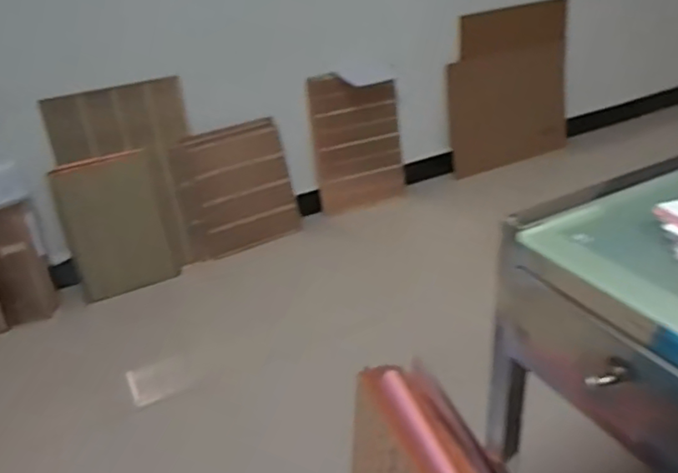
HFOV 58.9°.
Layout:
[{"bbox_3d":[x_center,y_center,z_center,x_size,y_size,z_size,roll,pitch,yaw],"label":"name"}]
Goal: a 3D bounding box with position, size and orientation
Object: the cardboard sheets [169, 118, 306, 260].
[{"bbox_3d":[-0.334,-0.150,1.954,0.372,0.396,0.028,-20,22,-25],"label":"cardboard sheets"}]

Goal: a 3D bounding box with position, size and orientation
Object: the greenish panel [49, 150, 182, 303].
[{"bbox_3d":[-0.656,-0.024,1.784,0.294,0.402,0.050,-22,33,-27],"label":"greenish panel"}]

